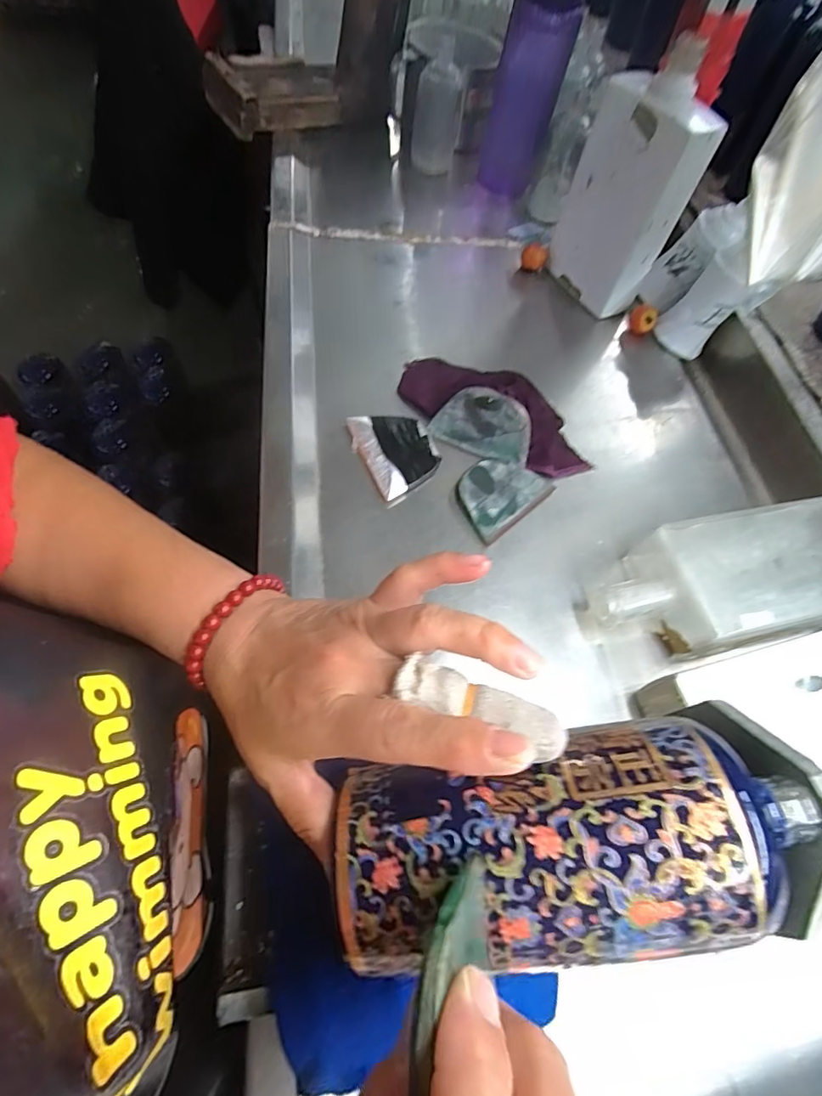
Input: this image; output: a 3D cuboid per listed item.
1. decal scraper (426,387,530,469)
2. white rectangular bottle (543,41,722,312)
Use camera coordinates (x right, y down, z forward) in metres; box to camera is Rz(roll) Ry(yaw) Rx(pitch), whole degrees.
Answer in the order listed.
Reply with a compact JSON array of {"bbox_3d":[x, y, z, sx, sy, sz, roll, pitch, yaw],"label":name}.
[{"bbox_3d":[0.063,-0.106,0.433,0.083,0.006,0.055,26,95,7],"label":"decal scraper"},{"bbox_3d":[0.210,-0.339,0.498,0.066,0.191,0.104,-17,65,-14],"label":"white rectangular bottle"}]

